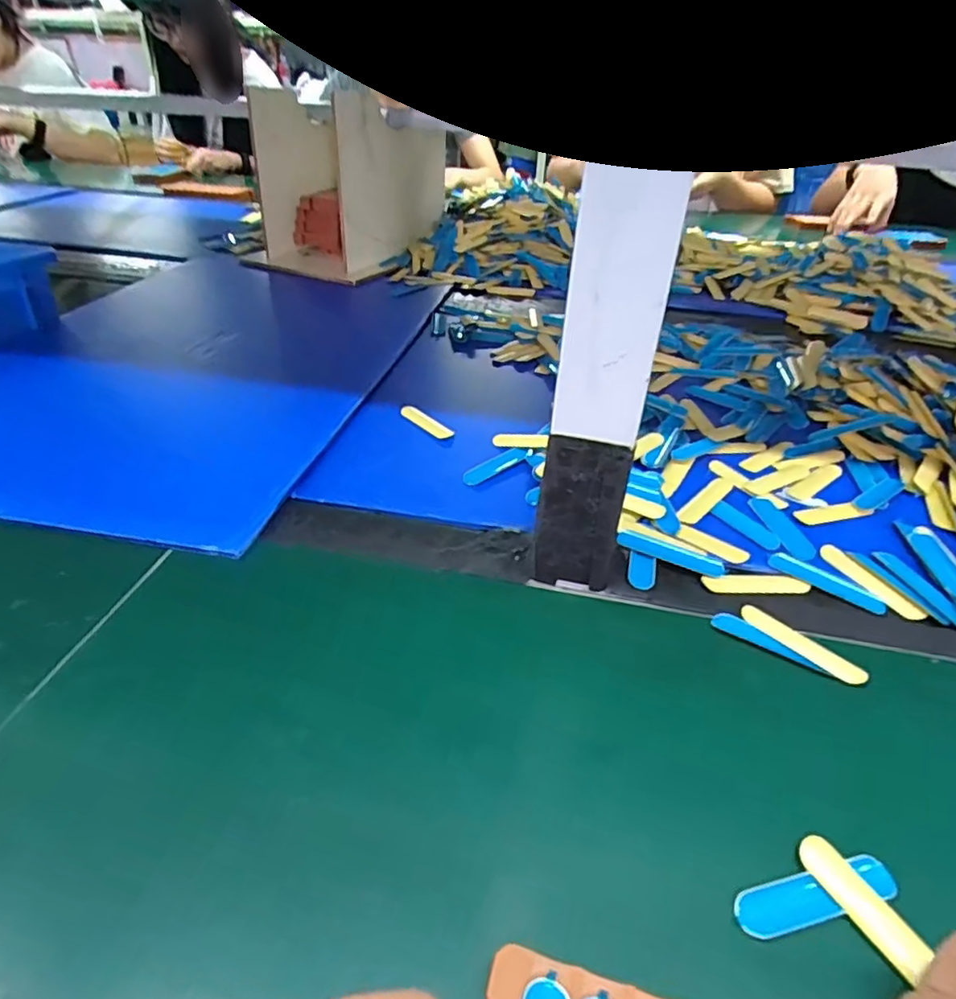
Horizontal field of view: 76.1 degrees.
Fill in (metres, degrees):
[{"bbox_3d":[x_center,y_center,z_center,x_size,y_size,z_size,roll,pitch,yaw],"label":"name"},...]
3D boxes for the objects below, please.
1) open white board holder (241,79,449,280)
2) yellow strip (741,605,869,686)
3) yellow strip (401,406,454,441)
[{"bbox_3d":[-0.184,-0.450,0.867,0.182,0.190,0.252,14,37,17],"label":"open white board holder"},{"bbox_3d":[0.164,0.073,0.312,0.012,0.004,0.062,-34,48,-25],"label":"yellow strip"},{"bbox_3d":[-0.044,-0.063,0.498,0.014,0.005,0.059,-28,45,-35],"label":"yellow strip"}]

